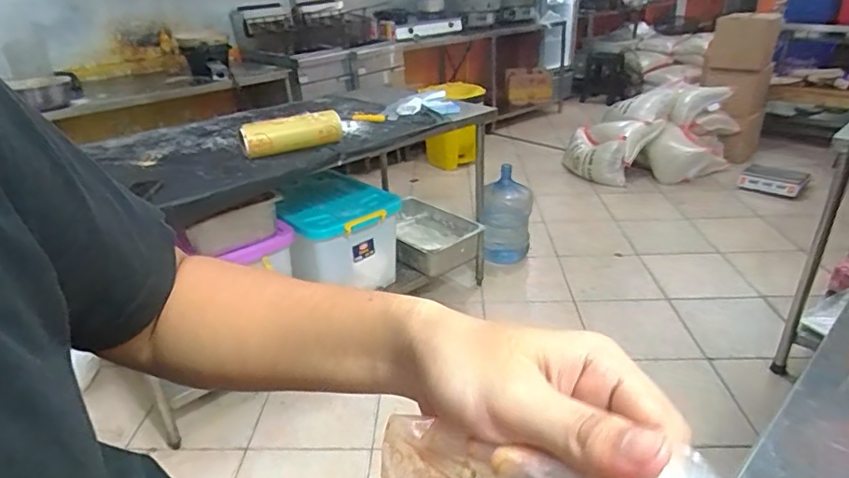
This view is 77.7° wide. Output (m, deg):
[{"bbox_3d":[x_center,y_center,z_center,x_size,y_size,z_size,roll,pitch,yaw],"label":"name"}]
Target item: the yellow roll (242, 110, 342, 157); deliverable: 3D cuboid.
[{"bbox_3d":[-0.411,-0.345,1.693,0.330,0.101,0.105,-22,32,-33],"label":"yellow roll"}]

